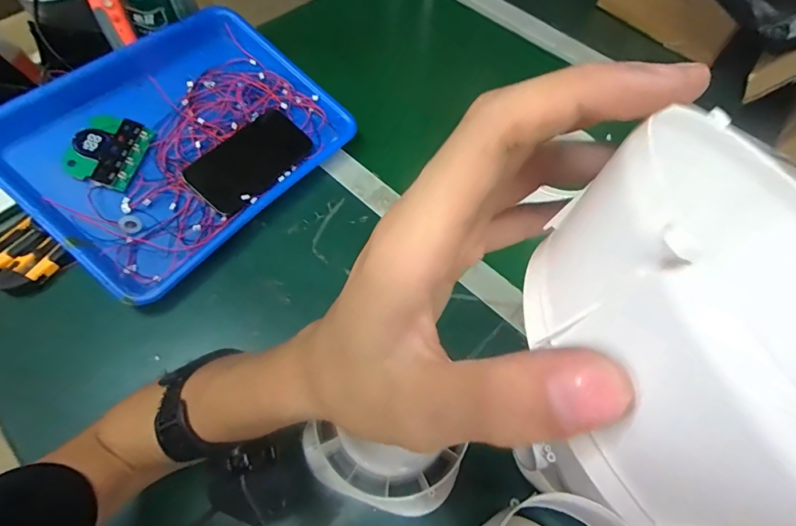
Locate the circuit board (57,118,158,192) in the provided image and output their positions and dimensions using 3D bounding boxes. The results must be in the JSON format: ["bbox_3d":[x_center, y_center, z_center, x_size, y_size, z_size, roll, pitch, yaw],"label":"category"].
[{"bbox_3d":[-0.319,-0.125,0.468,0.072,0.024,0.082,24,66,-9],"label":"circuit board"}]

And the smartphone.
[{"bbox_3d":[-0.172,-0.121,0.494,0.080,0.011,0.138,39,71,2],"label":"smartphone"}]

